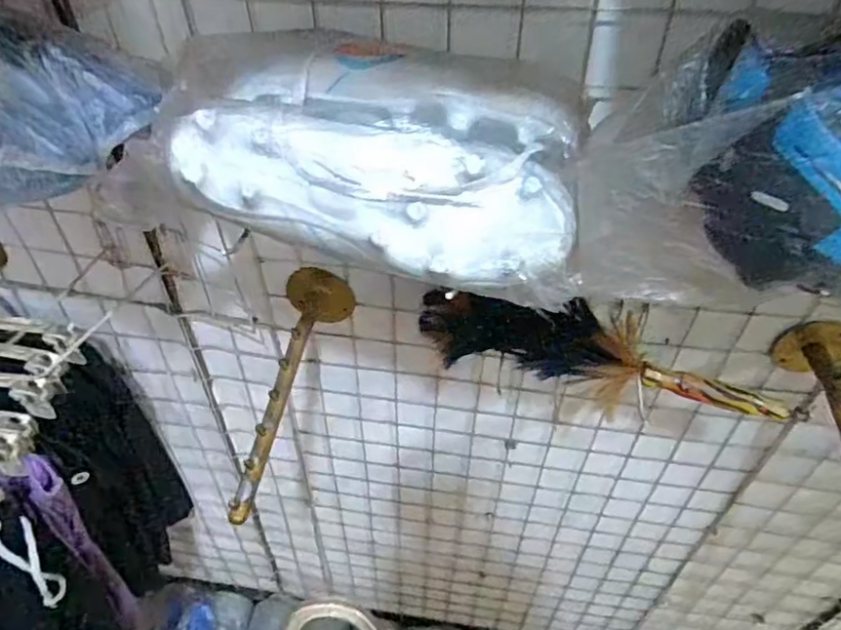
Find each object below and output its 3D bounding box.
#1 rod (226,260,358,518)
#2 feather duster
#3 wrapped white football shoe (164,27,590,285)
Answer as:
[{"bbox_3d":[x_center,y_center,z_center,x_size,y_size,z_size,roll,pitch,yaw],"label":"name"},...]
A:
[{"bbox_3d":[-0.116,0.062,0.537,0.070,0.070,0.244,3,44,2],"label":"rod"},{"bbox_3d":[0.154,0.027,0.509,0.307,0.065,0.081,6,44,6],"label":"feather duster"},{"bbox_3d":[-0.024,-0.101,0.338,0.230,0.081,0.120,8,45,7],"label":"wrapped white football shoe"}]

